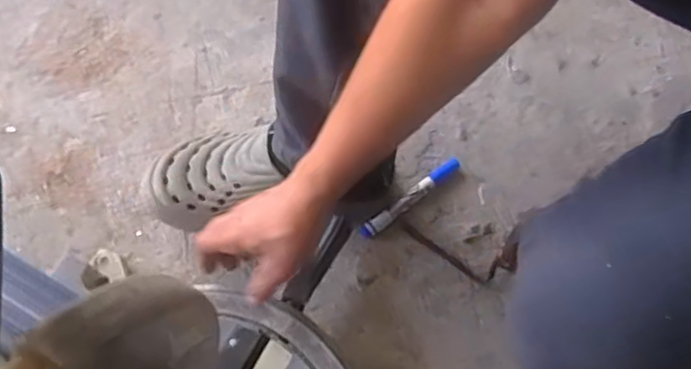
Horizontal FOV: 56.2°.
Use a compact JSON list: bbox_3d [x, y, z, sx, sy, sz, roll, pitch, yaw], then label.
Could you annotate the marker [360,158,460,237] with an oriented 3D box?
[{"bbox_3d":[0.077,0.015,0.758,0.147,0.021,0.019,-37,70,-13],"label":"marker"}]

